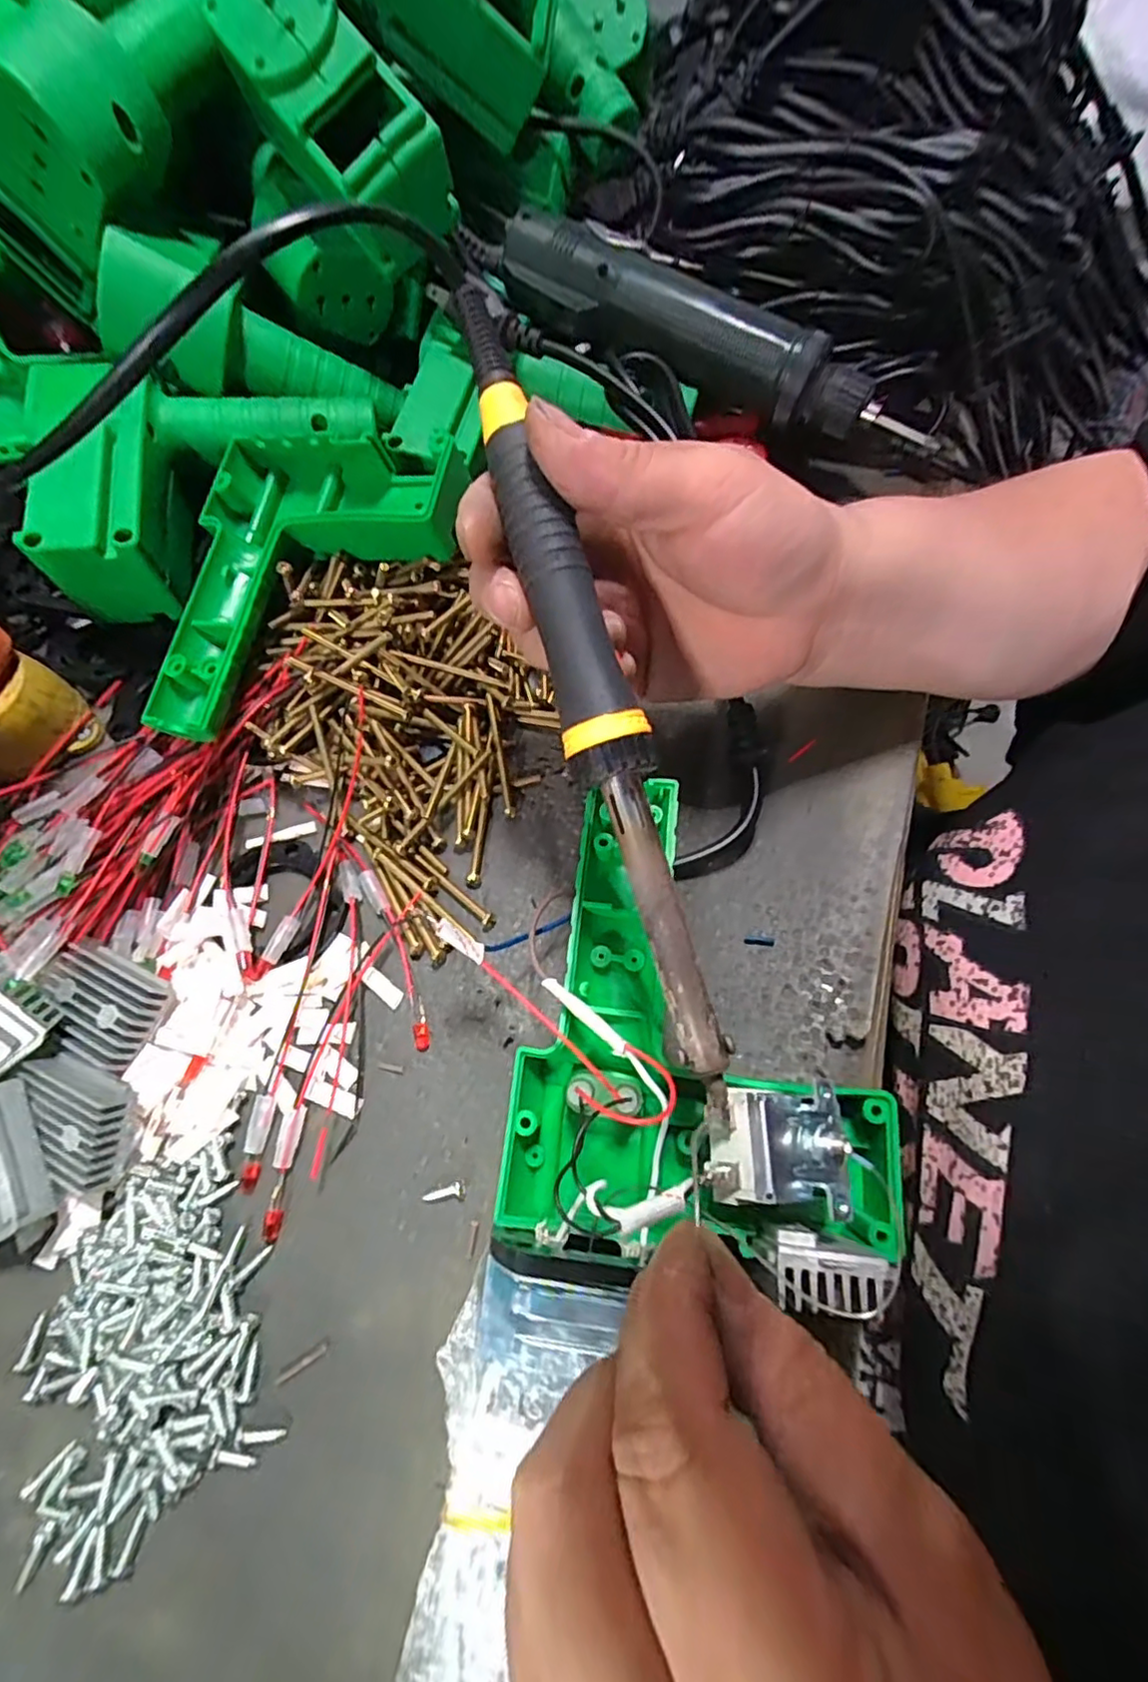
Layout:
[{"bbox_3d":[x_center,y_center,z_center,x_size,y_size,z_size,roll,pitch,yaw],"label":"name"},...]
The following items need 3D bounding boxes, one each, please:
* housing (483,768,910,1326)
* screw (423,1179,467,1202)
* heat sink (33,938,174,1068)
[{"bbox_3d":[0.045,0.052,0.201,0.118,0.052,0.148,8,67,4],"label":"housing"},{"bbox_3d":[-0.043,0.118,0.207,0.014,0.004,0.006,-10,66,-3],"label":"screw"},{"bbox_3d":[-0.175,0.058,0.226,0.048,0.009,0.034,21,68,10],"label":"heat sink"}]

